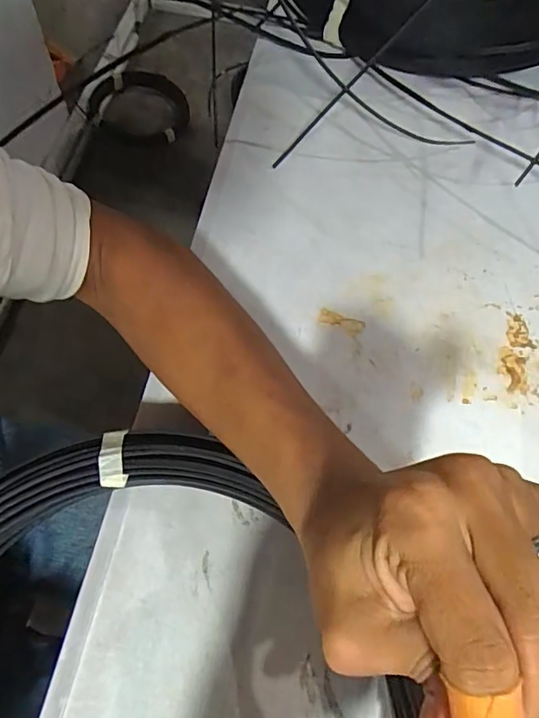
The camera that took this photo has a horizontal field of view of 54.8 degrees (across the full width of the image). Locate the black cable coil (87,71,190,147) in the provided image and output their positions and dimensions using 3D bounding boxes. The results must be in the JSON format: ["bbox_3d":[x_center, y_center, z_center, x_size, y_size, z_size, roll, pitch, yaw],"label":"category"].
[{"bbox_3d":[-0.354,-0.692,1.428,0.256,0.056,0.245,4,68,-11],"label":"black cable coil"}]

